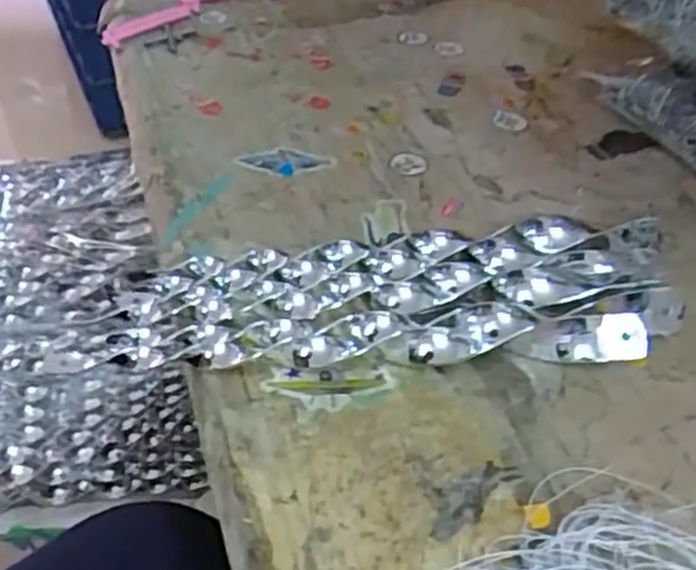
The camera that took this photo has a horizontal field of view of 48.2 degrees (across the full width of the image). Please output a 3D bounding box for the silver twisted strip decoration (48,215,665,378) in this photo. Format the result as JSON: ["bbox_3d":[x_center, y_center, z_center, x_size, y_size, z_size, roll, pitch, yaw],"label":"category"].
[{"bbox_3d":[0.019,0.004,0.418,0.310,0.024,0.094,-1,43,-1],"label":"silver twisted strip decoration"}]

